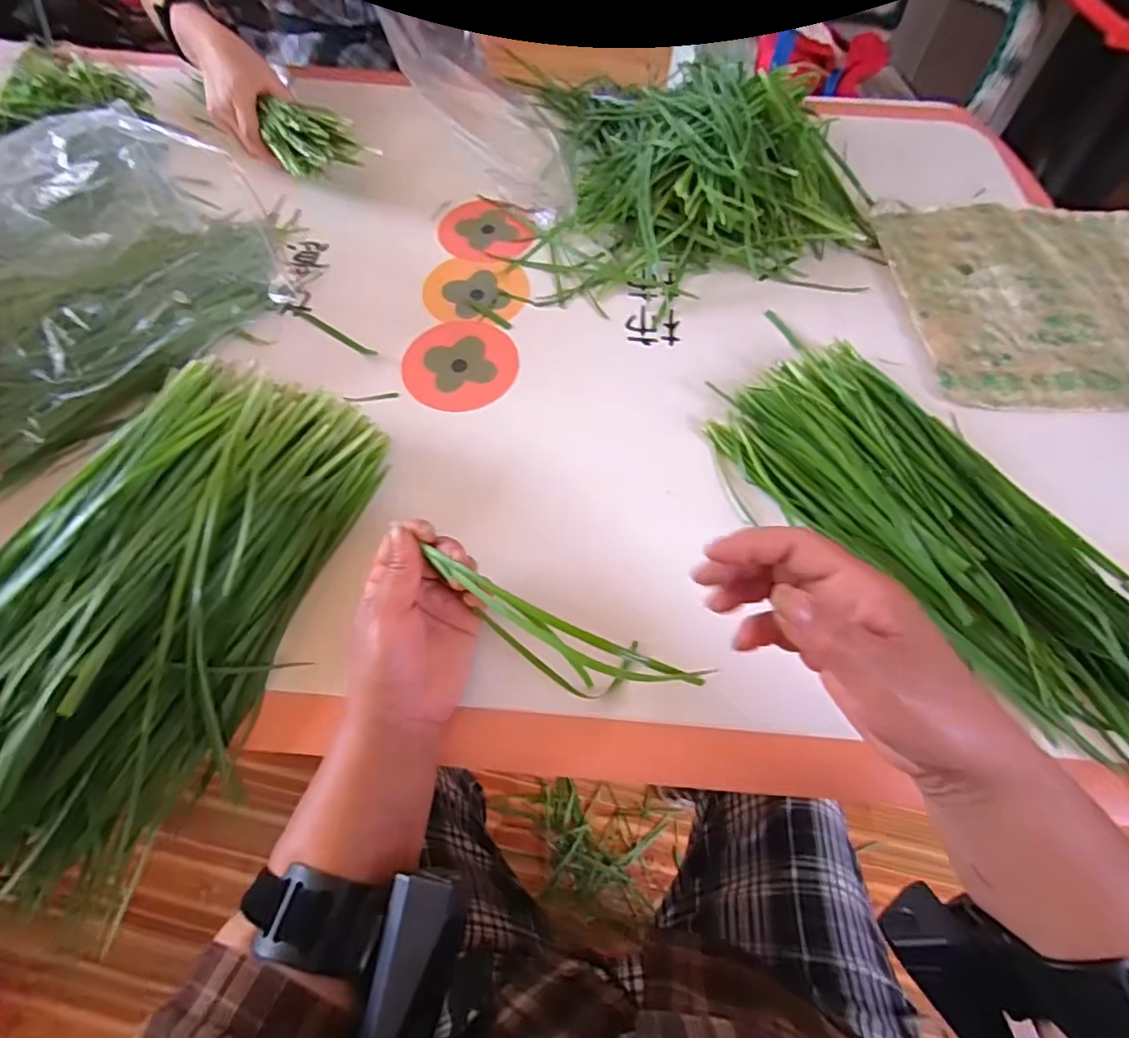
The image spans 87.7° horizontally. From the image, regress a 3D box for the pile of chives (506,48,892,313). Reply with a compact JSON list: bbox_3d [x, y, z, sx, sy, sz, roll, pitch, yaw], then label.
[{"bbox_3d":[0.135,-0.351,0.588,0.337,0.096,0.342,8,61,3],"label":"pile of chives"}]

